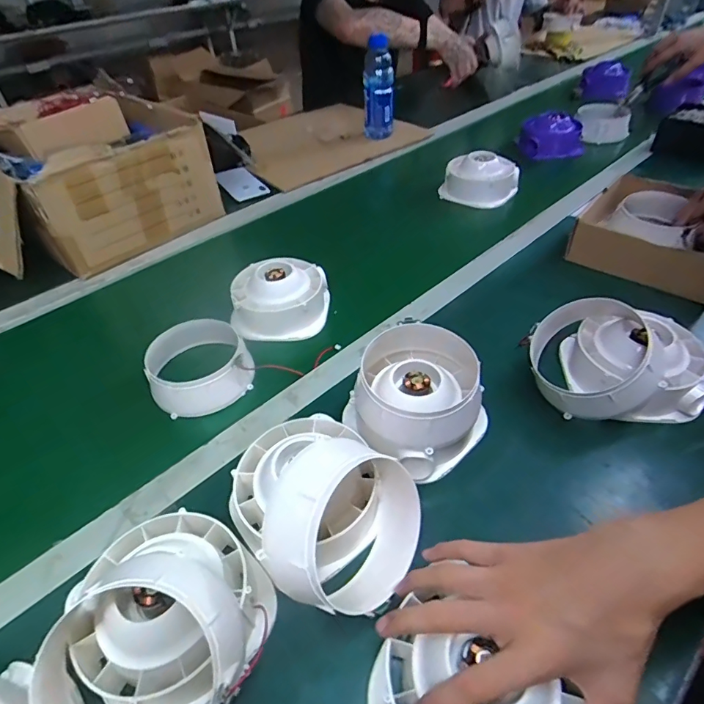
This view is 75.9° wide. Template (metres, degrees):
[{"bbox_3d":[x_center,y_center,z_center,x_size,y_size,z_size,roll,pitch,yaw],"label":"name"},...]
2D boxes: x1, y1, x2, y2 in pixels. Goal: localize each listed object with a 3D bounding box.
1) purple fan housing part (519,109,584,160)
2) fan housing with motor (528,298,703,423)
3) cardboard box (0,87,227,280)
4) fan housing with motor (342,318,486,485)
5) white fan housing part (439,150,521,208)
[{"bbox_3d":[0.463,-0.497,1.041,0.137,0.080,0.106,12,48,16],"label":"purple fan housing part"},{"bbox_3d":[0.294,0.012,0.501,0.177,0.097,0.134,6,47,10],"label":"fan housing with motor"},{"bbox_3d":[-0.473,-0.360,0.838,0.318,0.204,0.385,-36,53,-27],"label":"cardboard box"},{"bbox_3d":[0.068,0.044,0.473,0.131,0.095,0.126,-2,46,3],"label":"fan housing with motor"},{"bbox_3d":[0.258,-0.347,0.902,0.149,0.076,0.101,18,50,21],"label":"white fan housing part"}]

